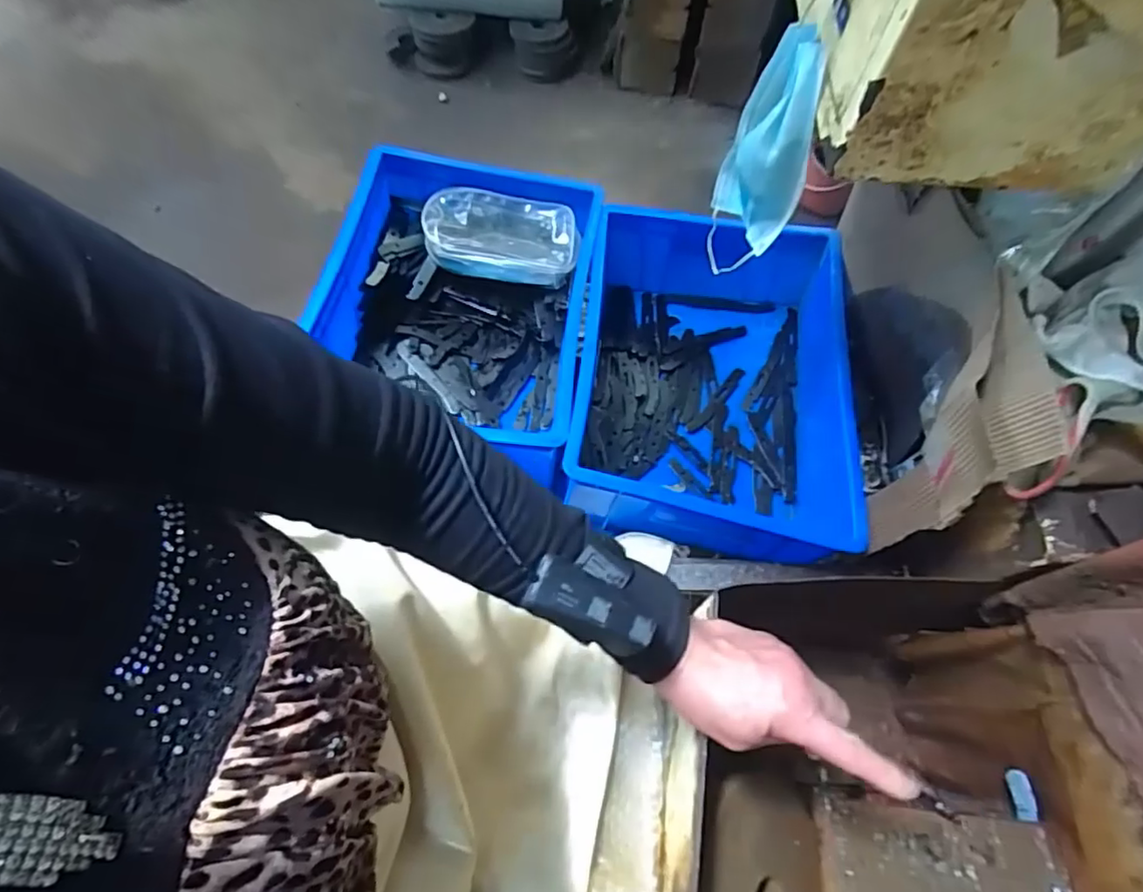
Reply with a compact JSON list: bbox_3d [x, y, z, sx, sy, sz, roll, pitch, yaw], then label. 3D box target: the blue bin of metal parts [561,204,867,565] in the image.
[{"bbox_3d":[0.163,-0.087,0.724,0.313,0.150,0.427,12,65,2],"label":"blue bin of metal parts"}]

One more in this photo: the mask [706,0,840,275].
[{"bbox_3d":[0.160,-0.243,0.506,0.040,0.199,0.092,-15,67,-10],"label":"mask"}]

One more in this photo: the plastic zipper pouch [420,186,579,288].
[{"bbox_3d":[-0.089,-0.272,0.771,0.194,0.052,0.110,7,65,0],"label":"plastic zipper pouch"}]

